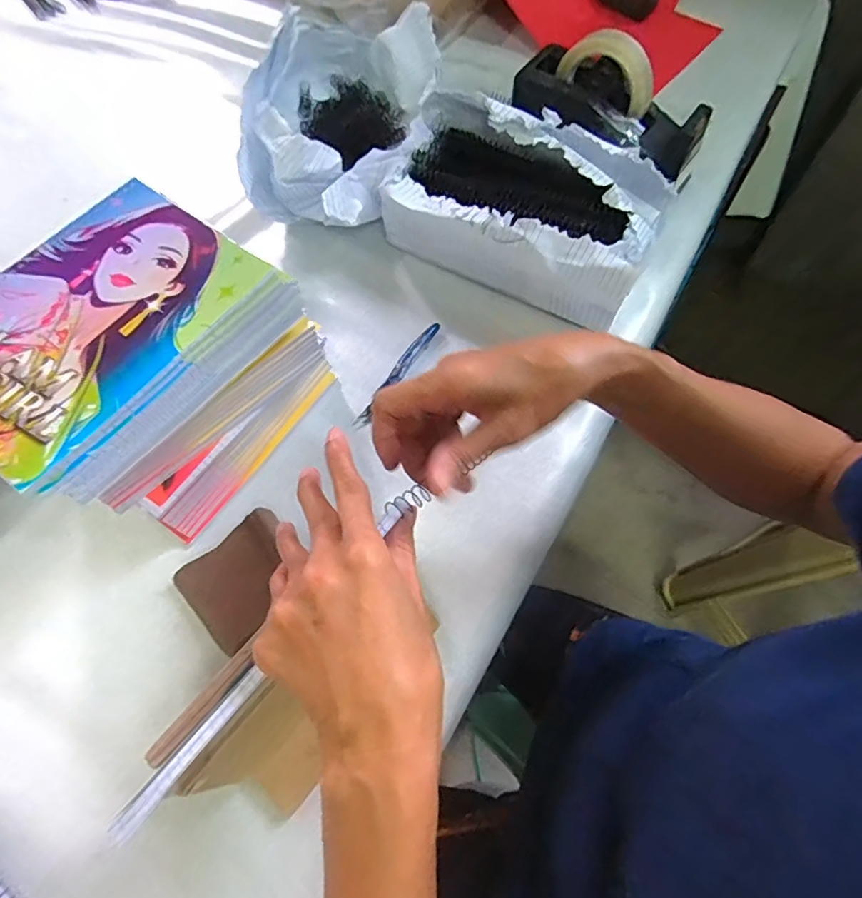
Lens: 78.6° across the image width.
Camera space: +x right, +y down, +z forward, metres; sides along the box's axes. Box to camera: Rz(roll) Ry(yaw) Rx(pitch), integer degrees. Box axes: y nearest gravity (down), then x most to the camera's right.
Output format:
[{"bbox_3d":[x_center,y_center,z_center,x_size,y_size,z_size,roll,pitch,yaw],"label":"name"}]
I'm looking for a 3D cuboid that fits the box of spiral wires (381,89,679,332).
[{"bbox_3d":[0.080,-0.228,0.513,0.261,0.108,0.140,29,68,14],"label":"box of spiral wires"}]

